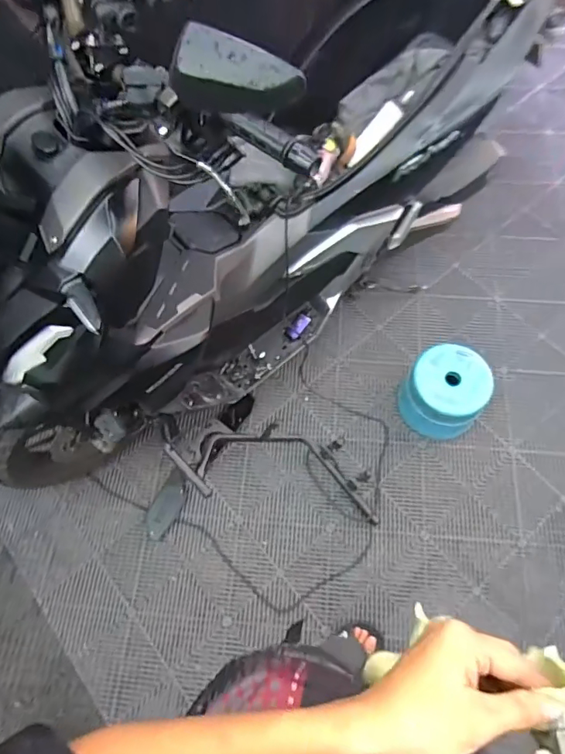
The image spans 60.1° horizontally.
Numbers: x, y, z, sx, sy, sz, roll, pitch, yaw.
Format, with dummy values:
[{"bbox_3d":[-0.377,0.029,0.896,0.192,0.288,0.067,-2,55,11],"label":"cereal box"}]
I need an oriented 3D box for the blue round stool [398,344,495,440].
[{"bbox_3d":[0.511,0.055,1.538,0.238,0.199,0.247,-1,66,3],"label":"blue round stool"}]

